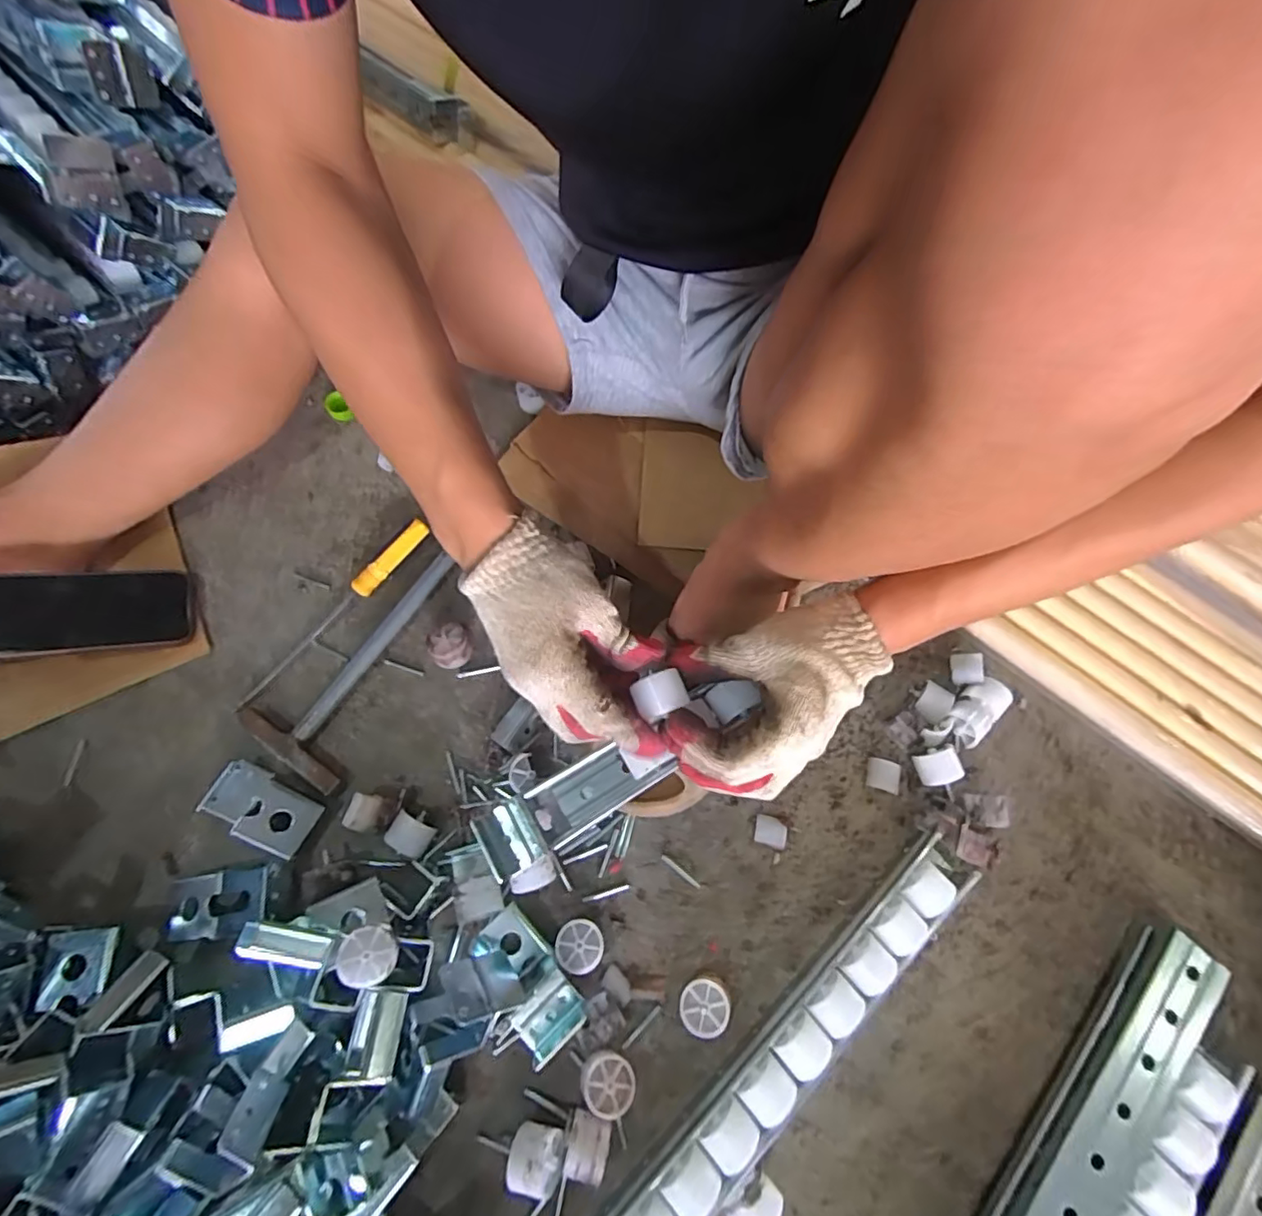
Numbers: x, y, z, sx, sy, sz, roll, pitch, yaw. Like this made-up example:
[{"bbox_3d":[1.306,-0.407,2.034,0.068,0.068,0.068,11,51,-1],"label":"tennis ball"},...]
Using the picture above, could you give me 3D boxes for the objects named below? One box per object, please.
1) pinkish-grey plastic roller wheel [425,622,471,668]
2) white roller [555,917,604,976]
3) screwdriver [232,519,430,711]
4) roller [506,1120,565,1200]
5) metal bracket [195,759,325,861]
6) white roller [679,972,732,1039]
[{"bbox_3d":[-0.159,0.035,0.517,0.033,0.030,0.036,-24,71,-10],"label":"pinkish-grey plastic roller wheel"},{"bbox_3d":[-0.038,0.251,0.436,0.034,0.025,0.035,0,69,-1],"label":"white roller"},{"bbox_3d":[-0.266,0.001,0.527,0.017,0.024,0.215,38,73,13],"label":"screwdriver"},{"bbox_3d":[-0.063,0.361,0.388,0.033,0.038,0.033,0,69,-1],"label":"roller"},{"bbox_3d":[-0.289,0.157,0.461,0.082,0.031,0.042,25,71,8],"label":"metal bracket"},{"bbox_3d":[0.053,0.287,0.424,0.034,0.028,0.035,0,69,-1],"label":"white roller"}]

